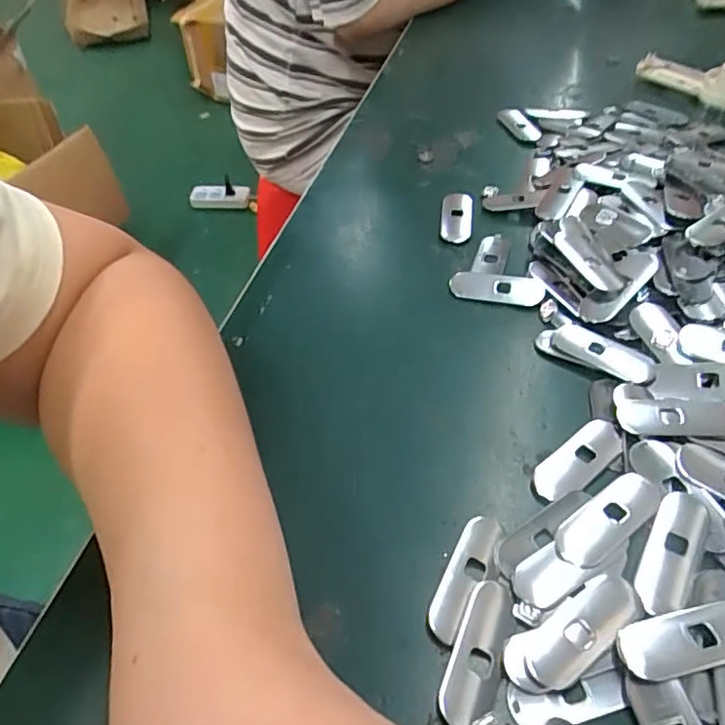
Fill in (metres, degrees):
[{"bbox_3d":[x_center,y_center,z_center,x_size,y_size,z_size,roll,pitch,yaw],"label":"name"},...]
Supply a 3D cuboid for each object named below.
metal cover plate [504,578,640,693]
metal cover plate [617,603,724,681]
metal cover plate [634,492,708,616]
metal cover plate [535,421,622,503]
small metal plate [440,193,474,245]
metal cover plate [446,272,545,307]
[{"bbox_3d":[0.076,0.096,0.204,0.055,0.004,0.020,-23,51,-18],"label":"metal cover plate"},{"bbox_3d":[0.112,0.095,0.199,0.049,0.006,0.018,-9,48,-6],"label":"metal cover plate"},{"bbox_3d":[0.118,0.072,0.221,0.017,0.004,0.051,24,53,22],"label":"metal cover plate"},{"bbox_3d":[0.094,0.042,0.253,0.048,0.004,0.019,-32,54,-24],"label":"metal cover plate"},{"bbox_3d":[0.061,-0.094,0.372,0.020,0.004,0.047,6,48,7],"label":"small metal plate"},{"bbox_3d":[0.075,-0.042,0.327,0.051,0.004,0.023,9,49,10],"label":"metal cover plate"}]

